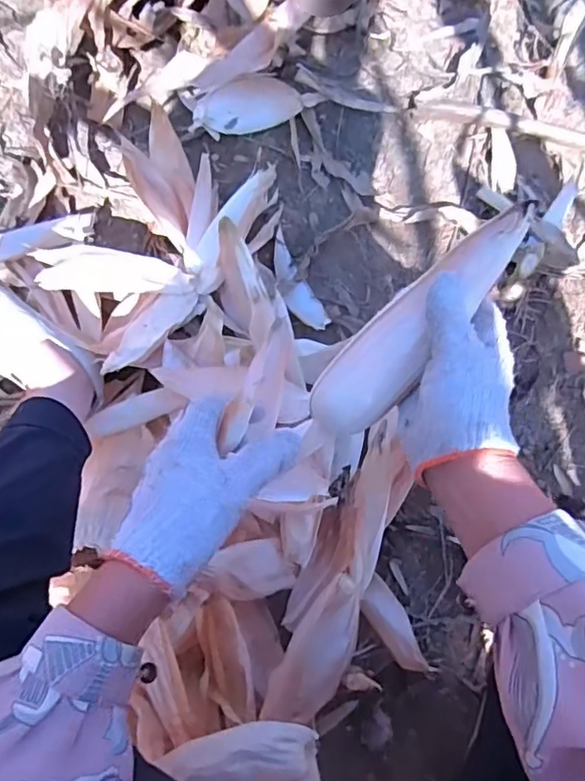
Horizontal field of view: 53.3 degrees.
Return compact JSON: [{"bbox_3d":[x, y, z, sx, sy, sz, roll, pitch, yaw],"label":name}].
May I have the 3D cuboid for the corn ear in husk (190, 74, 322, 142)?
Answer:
[{"bbox_3d":[-0.058,-0.449,0.919,0.204,0.069,0.050,-7,71,-1],"label":"corn ear in husk"}]

